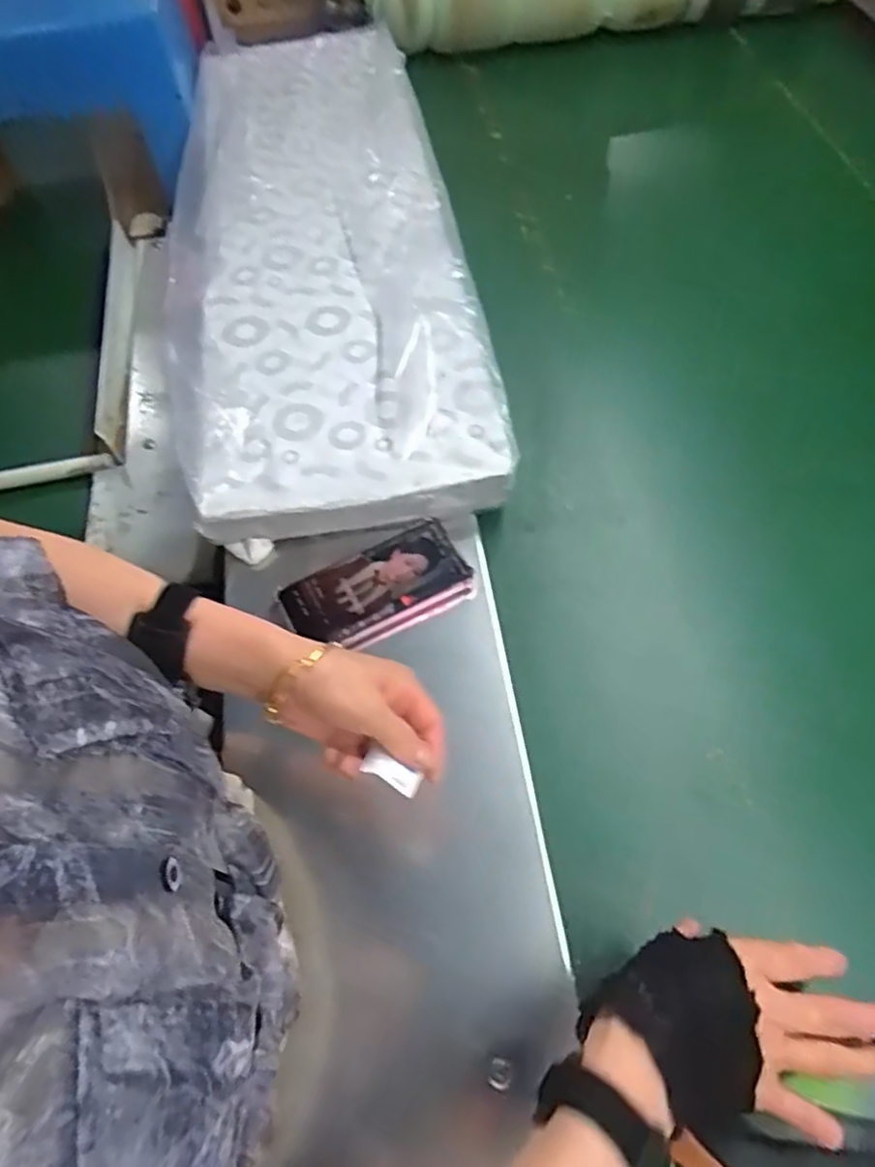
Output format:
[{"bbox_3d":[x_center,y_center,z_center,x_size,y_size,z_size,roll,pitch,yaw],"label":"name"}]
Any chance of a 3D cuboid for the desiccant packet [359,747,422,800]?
[{"bbox_3d":[-0.026,0.116,0.427,0.033,0.005,0.018,32,38,5],"label":"desiccant packet"}]

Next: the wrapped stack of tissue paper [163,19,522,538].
[{"bbox_3d":[-0.152,-0.425,0.837,0.316,0.048,0.843,-10,59,-3],"label":"wrapped stack of tissue paper"}]

